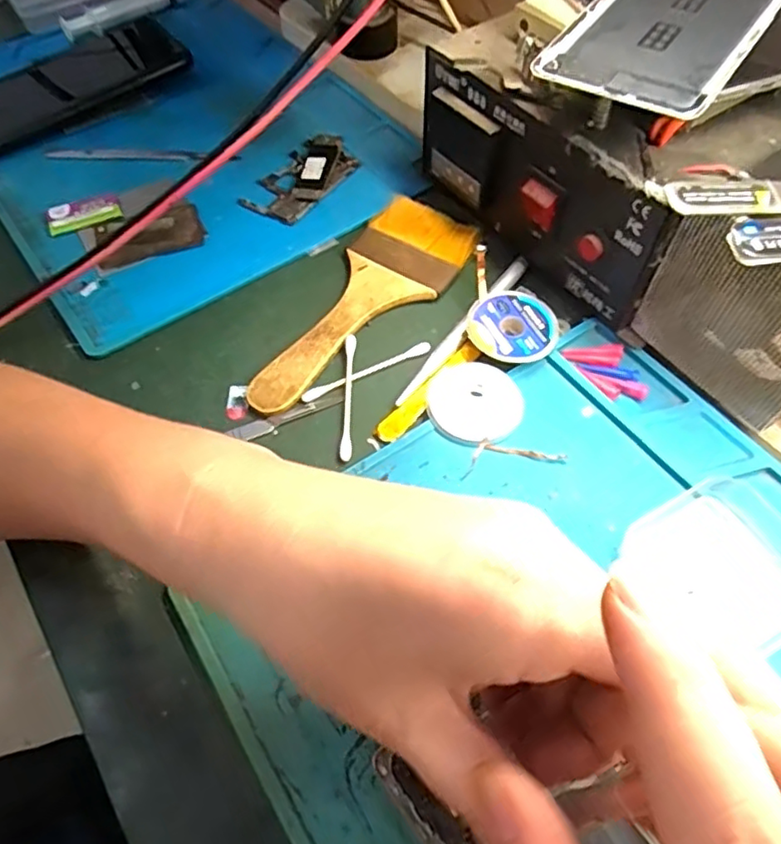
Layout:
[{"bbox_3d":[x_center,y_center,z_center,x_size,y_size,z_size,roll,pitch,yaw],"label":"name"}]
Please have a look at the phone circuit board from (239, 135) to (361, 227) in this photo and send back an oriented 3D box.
[{"bbox_3d":[-0.056,-0.157,0.391,0.042,0.008,0.078,30,63,20],"label":"phone circuit board"}]

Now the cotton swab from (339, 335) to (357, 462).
[{"bbox_3d":[-0.021,-0.013,0.306,0.006,0.008,0.070,0,57,2],"label":"cotton swab"}]

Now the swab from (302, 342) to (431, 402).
[{"bbox_3d":[-0.012,-0.026,0.311,0.070,0.004,0.006,-23,59,-12],"label":"swab"}]

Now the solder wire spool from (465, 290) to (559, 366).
[{"bbox_3d":[0.063,-0.049,0.314,0.043,0.010,0.045,-1,57,2],"label":"solder wire spool"}]

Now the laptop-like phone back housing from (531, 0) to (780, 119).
[{"bbox_3d":[0.129,-0.183,0.271,0.069,0.004,0.146,30,66,21],"label":"laptop-like phone back housing"}]

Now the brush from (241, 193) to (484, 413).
[{"bbox_3d":[-0.015,-0.063,0.331,0.060,0.009,0.159,27,62,18],"label":"brush"}]

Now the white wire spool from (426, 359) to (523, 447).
[{"bbox_3d":[0.040,-0.010,0.294,0.043,0.008,0.045,-1,57,2],"label":"white wire spool"}]

